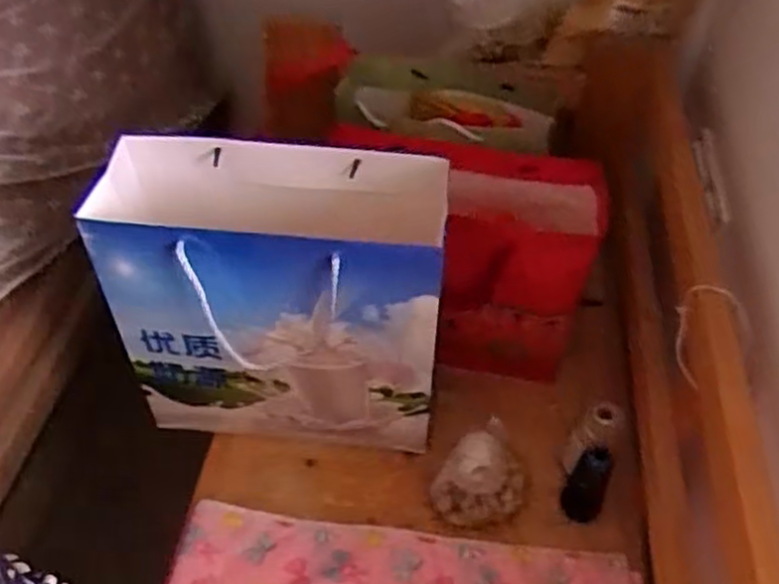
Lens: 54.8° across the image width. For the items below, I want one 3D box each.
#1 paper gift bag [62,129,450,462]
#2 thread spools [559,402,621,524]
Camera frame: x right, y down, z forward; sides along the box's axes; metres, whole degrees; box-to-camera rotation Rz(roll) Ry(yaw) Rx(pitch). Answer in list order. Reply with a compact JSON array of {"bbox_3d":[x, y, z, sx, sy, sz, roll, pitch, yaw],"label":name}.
[{"bbox_3d":[-0.111,0.019,0.822,0.331,0.332,0.155,7,48,5],"label":"paper gift bag"},{"bbox_3d":[0.214,0.178,0.801,0.049,0.111,0.104,7,48,7],"label":"thread spools"}]

